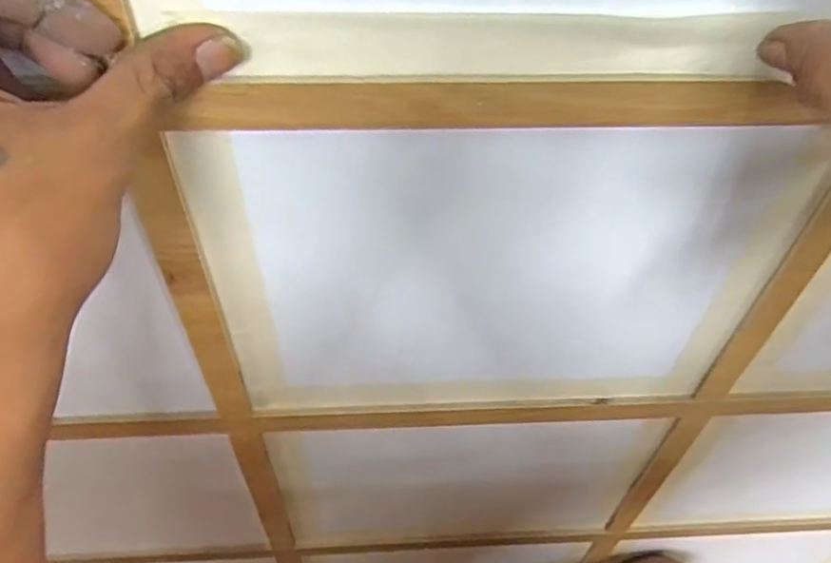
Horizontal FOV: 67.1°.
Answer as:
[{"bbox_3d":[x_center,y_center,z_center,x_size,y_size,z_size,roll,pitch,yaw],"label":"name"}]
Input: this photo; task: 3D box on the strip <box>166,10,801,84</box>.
[{"bbox_3d":[0.030,-0.087,0.233,0.202,0.024,0.010,0,47,-3],"label":"strip"}]

